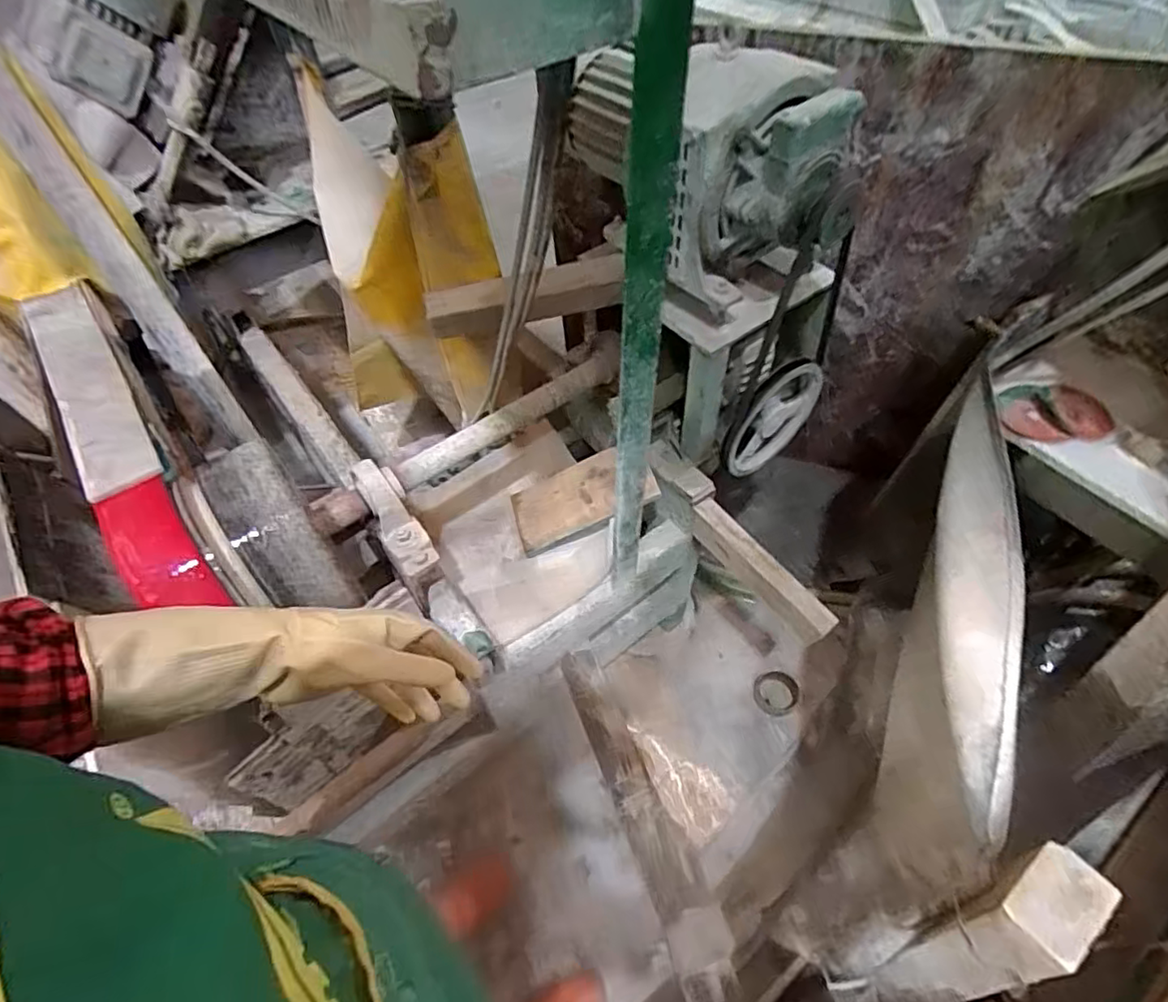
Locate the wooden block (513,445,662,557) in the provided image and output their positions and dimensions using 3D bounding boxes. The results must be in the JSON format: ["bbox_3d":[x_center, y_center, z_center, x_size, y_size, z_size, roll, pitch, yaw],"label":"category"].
[{"bbox_3d":[-0.005,-0.010,1.004,0.241,0.023,0.118,-25,60,10],"label":"wooden block"}]

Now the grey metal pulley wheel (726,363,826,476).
[{"bbox_3d":[0.301,-0.129,0.963,0.193,0.208,0.029,-32,57,-20],"label":"grey metal pulley wheel"}]

